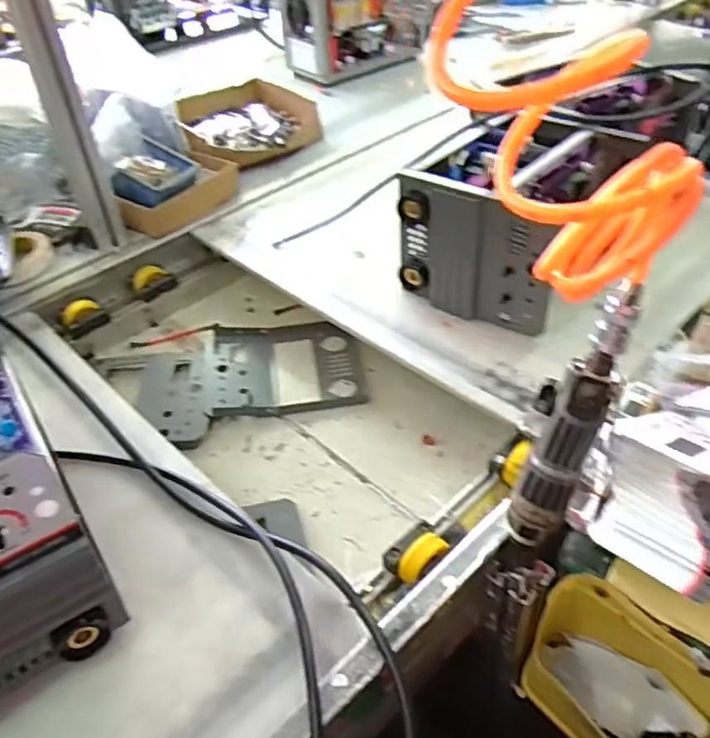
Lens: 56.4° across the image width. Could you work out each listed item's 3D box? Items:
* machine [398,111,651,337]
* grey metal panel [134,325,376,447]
[{"bbox_3d":[0.192,-0.174,0.779,0.208,0.157,0.244,20,47,24],"label":"machine"},{"bbox_3d":[-0.122,0.002,0.801,0.260,0.027,0.176,-16,43,-13],"label":"grey metal panel"}]

